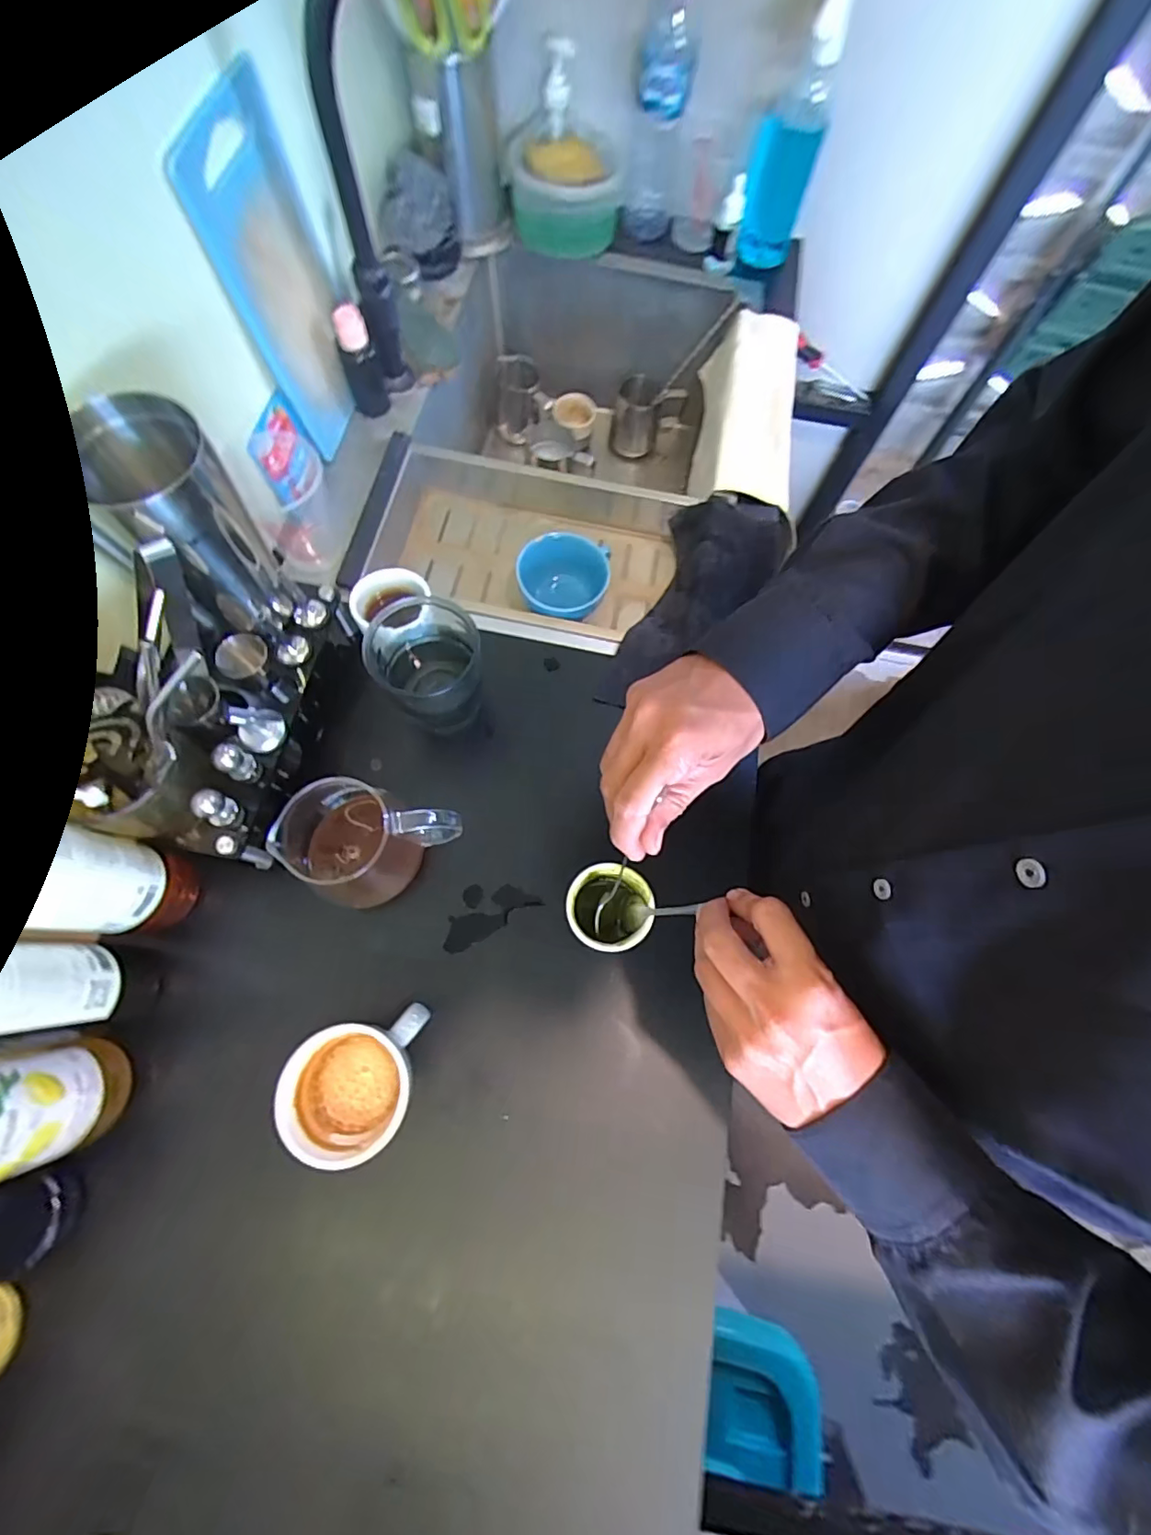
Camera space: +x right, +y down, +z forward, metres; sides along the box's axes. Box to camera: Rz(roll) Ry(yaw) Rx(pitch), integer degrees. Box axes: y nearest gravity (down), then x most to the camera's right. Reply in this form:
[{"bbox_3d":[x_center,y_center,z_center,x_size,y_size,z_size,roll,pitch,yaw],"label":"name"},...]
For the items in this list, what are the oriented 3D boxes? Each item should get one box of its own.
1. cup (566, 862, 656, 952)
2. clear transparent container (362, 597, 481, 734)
[{"bbox_3d":[0.027,0.112,0.440,0.064,0.052,0.063,1,71,-2],"label":"cup"},{"bbox_3d":[-0.128,-0.083,0.477,0.099,0.111,0.075,-11,72,-6],"label":"clear transparent container"}]

